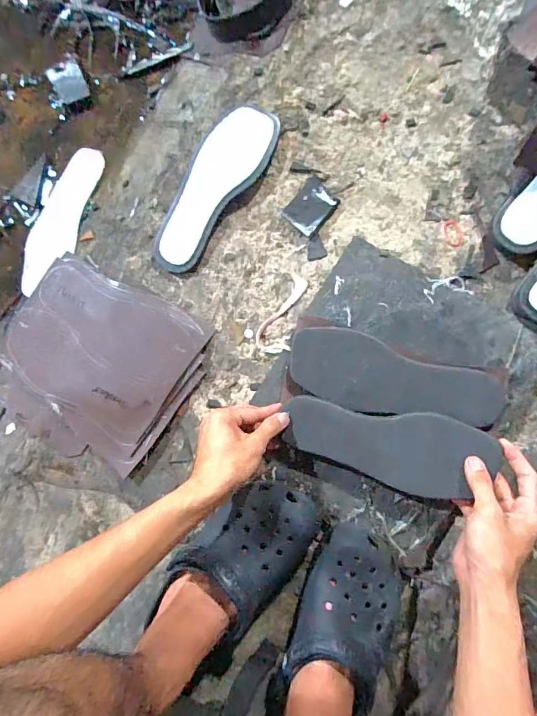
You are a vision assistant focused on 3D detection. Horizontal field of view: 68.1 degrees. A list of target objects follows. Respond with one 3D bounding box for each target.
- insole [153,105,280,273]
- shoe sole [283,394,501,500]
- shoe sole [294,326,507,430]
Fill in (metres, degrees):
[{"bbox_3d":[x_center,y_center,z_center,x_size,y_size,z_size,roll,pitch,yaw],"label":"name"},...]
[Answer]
[{"bbox_3d":[-0.077,-0.228,0.536,0.081,0.028,0.238,36,94,9],"label":"insole"},{"bbox_3d":[0.137,0.104,0.468,0.232,0.022,0.091,11,90,7],"label":"shoe sole"},{"bbox_3d":[0.145,0.029,0.468,0.240,0.009,0.084,18,94,4],"label":"shoe sole"}]

